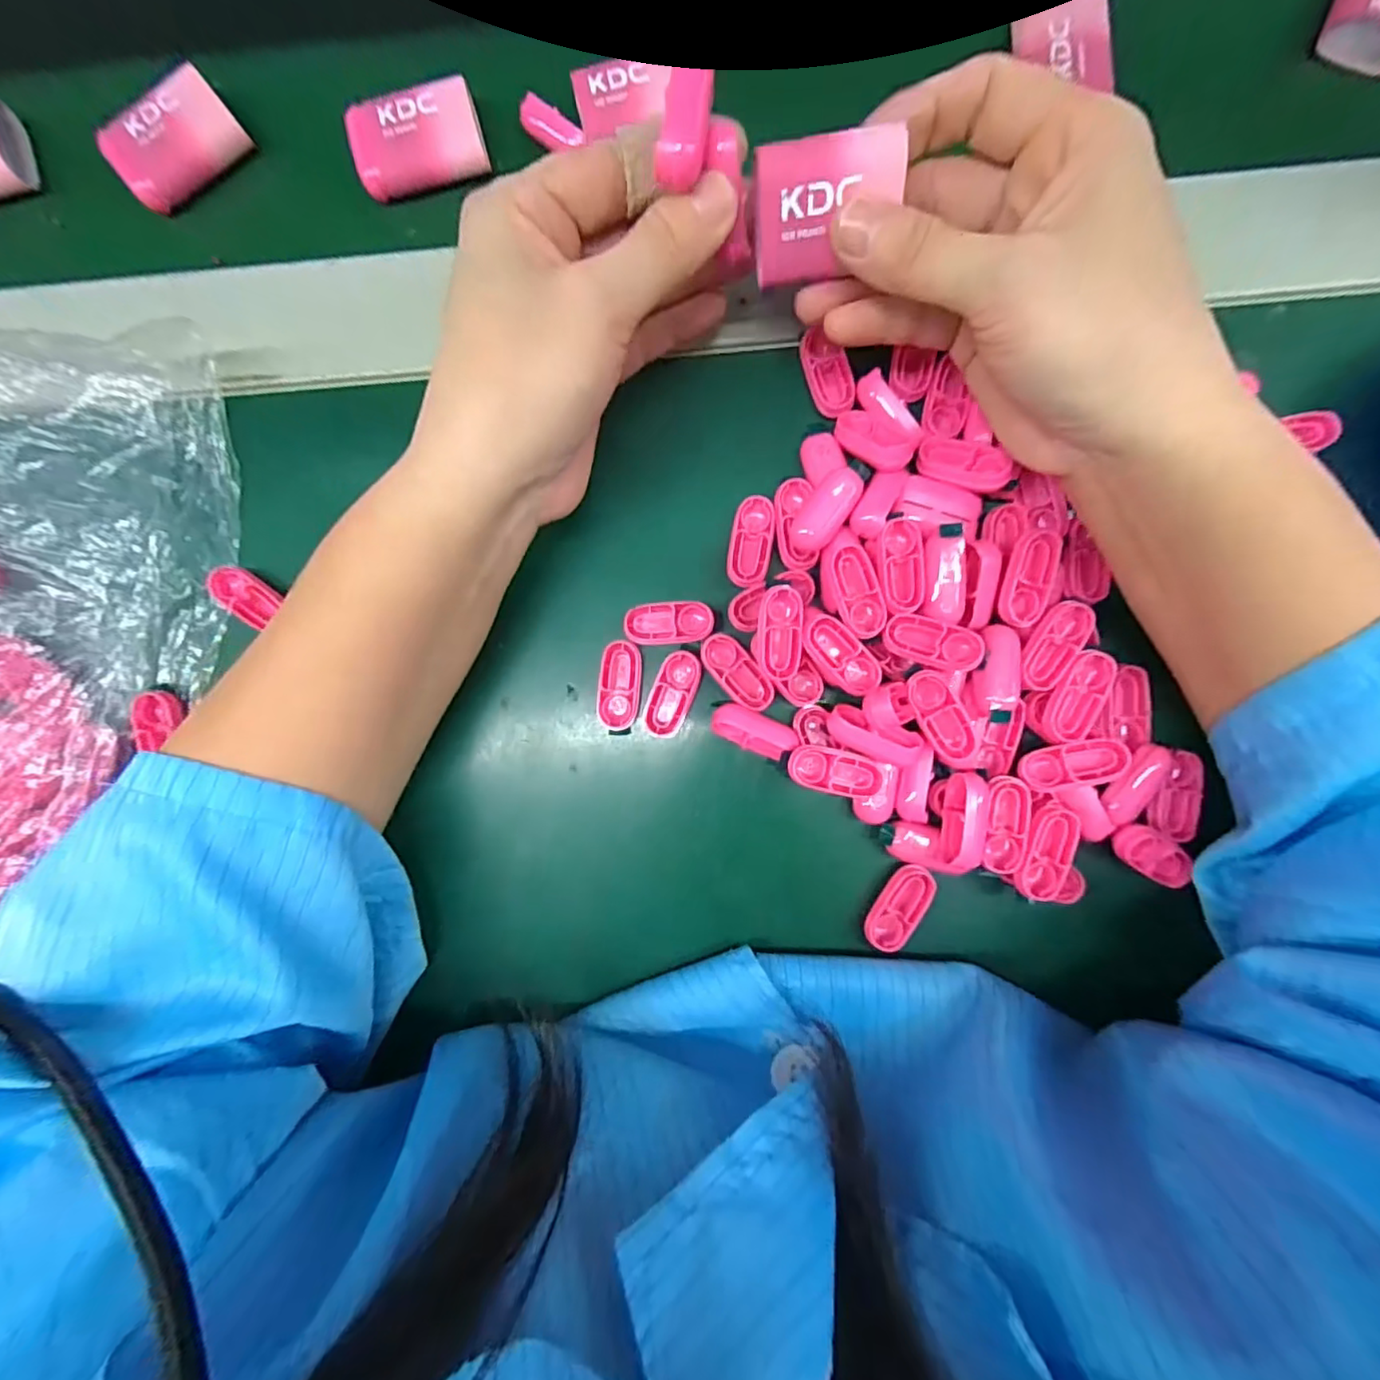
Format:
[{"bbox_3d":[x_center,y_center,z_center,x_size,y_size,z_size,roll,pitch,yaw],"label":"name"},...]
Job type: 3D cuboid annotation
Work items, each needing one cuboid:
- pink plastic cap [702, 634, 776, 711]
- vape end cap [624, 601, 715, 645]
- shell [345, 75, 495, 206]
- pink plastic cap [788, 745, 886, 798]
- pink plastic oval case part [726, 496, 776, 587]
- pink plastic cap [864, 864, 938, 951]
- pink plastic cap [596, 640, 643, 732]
[{"bbox_3d":[0.018,-0.007,0.226,0.014,0.004,0.034,-42,87,0],"label":"pink plastic cap"},{"bbox_3d":[-0.008,-0.026,0.229,0.033,0.007,0.015,-6,88,1],"label":"vape end cap"},{"bbox_3d":[-0.107,-0.217,0.234,0.051,0.011,0.033,-9,88,1],"label":"shell"},{"bbox_3d":[0.055,0.030,0.220,0.037,0.011,0.016,13,89,2],"label":"pink plastic cap"},{"bbox_3d":[0.024,-0.057,0.228,0.016,0.004,0.034,7,88,2],"label":"pink plastic oval case part"},{"bbox_3d":[0.080,0.083,0.226,0.016,0.006,0.034,31,89,2],"label":"pink plastic cap"},{"bbox_3d":[-0.027,-0.002,0.230,0.015,0.008,0.034,7,88,2],"label":"pink plastic cap"}]

